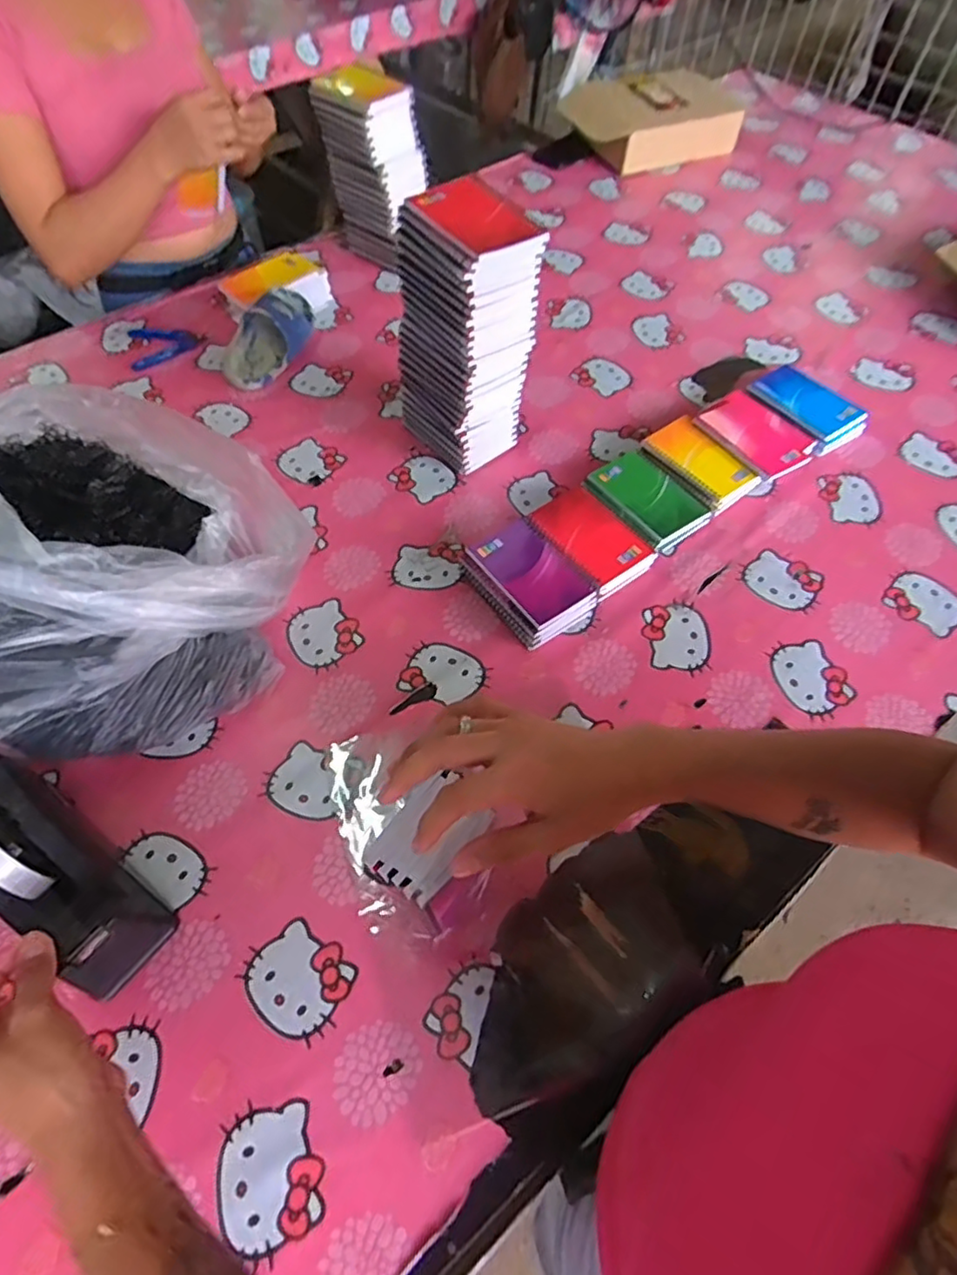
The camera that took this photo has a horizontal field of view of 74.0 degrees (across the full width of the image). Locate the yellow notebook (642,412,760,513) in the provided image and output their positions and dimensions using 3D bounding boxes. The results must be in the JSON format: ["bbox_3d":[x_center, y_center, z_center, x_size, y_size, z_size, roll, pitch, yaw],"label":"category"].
[{"bbox_3d":[0.279,-0.224,0.799,0.077,0.019,0.135,-34,73,-10],"label":"yellow notebook"}]

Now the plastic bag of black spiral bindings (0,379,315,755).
[{"bbox_3d":[-0.352,-0.068,0.618,0.290,0.213,0.342,2,59,2],"label":"plastic bag of black spiral bindings"}]

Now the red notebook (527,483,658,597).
[{"bbox_3d":[0.130,-0.117,0.747,0.099,0.032,0.141,-33,64,-18],"label":"red notebook"}]

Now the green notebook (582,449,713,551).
[{"bbox_3d":[0.206,-0.171,0.787,0.107,0.022,0.139,-34,65,-19],"label":"green notebook"}]

